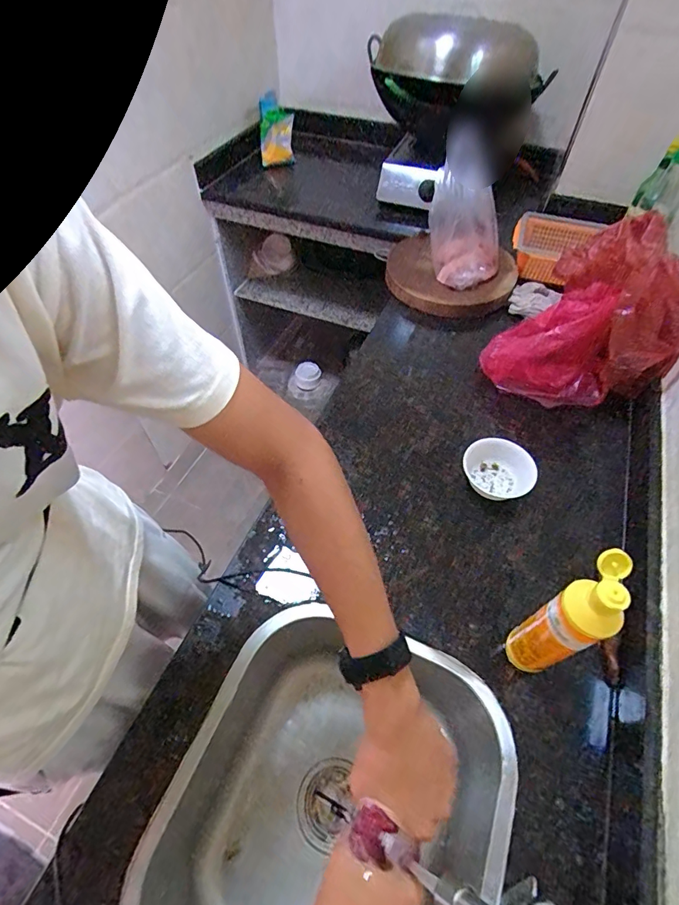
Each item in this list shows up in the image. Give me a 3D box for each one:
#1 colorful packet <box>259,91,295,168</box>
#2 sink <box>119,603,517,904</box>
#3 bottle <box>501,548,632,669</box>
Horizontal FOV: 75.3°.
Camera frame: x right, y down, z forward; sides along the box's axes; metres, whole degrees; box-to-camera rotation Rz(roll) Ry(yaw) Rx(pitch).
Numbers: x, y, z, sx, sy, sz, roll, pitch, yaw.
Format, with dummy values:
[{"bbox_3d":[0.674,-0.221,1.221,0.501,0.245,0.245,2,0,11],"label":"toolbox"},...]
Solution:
[{"bbox_3d":[-0.203,-1.039,1.424,0.105,0.199,0.033,-1,11,-11],"label":"colorful packet"},{"bbox_3d":[-0.014,0.452,0.572,0.373,0.219,0.421,18,56,12],"label":"sink"},{"bbox_3d":[0.243,0.191,0.485,0.053,0.252,0.059,-24,58,-16],"label":"bottle"}]

